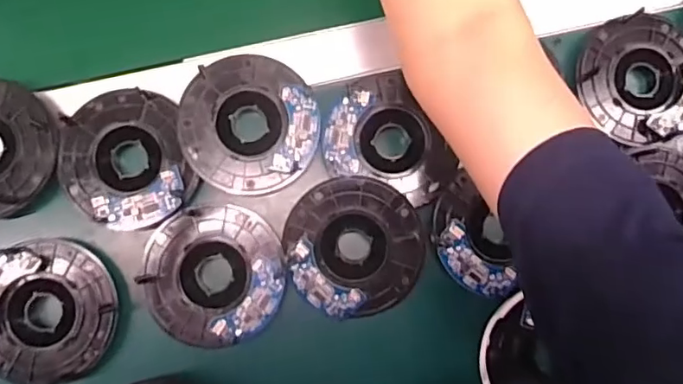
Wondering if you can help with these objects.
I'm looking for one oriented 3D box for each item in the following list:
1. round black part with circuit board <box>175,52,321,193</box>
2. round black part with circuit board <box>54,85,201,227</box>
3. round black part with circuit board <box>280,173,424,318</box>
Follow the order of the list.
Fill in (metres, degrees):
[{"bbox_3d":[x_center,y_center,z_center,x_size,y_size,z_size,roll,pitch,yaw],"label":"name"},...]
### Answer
[{"bbox_3d":[-0.068,-0.051,0.405,0.099,0.011,0.100,0,86,-3],"label":"round black part with circuit board"},{"bbox_3d":[-0.159,-0.023,0.396,0.090,0.014,0.100,-19,87,-4],"label":"round black part with circuit board"},{"bbox_3d":[0.009,0.040,0.403,0.097,0.012,0.100,-21,88,-4],"label":"round black part with circuit board"}]

